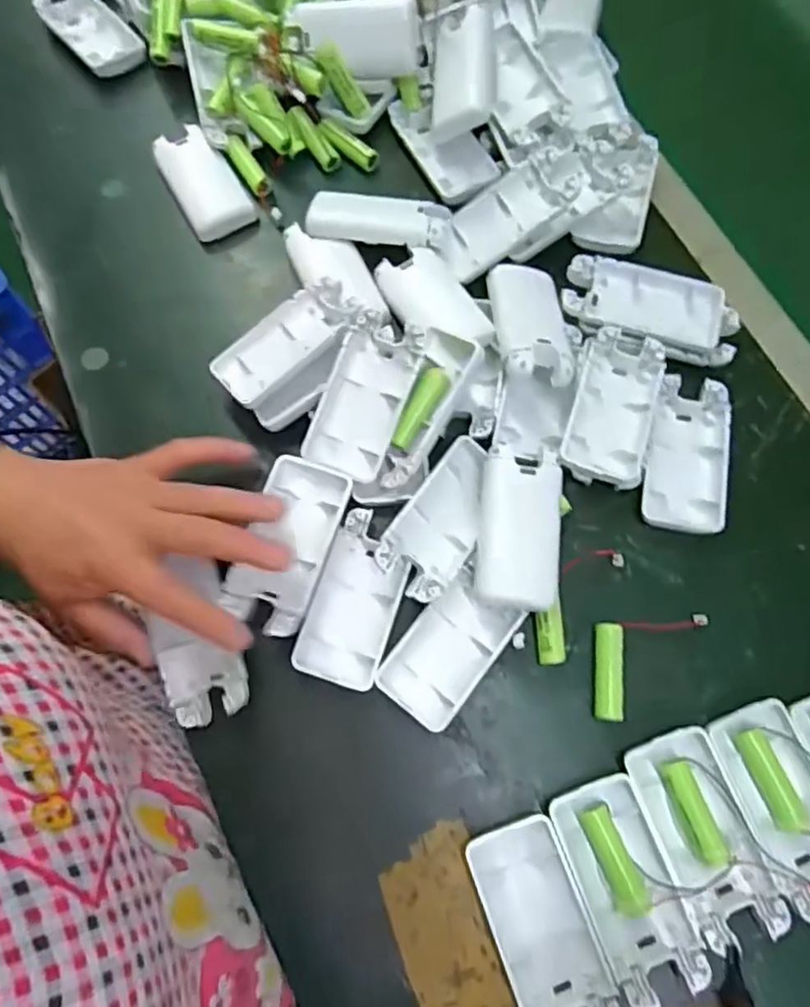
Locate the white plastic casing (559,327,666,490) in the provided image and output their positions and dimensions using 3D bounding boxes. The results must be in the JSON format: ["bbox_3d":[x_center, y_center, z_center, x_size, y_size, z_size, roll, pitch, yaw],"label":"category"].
[{"bbox_3d":[0.123,-0.057,0.388,0.047,0.020,0.093,16,72,7],"label":"white plastic casing"}]

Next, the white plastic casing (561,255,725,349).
[{"bbox_3d":[0.149,-0.124,0.408,0.099,0.021,0.047,10,72,4],"label":"white plastic casing"}]

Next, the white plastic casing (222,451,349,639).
[{"bbox_3d":[-0.064,0.021,0.354,0.044,0.020,0.094,16,71,6],"label":"white plastic casing"}]

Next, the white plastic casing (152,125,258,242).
[{"bbox_3d":[-0.141,-0.223,0.457,0.042,0.017,0.087,-29,73,-8],"label":"white plastic casing"}]

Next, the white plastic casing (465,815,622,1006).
[{"bbox_3d":[0.065,0.203,0.313,0.044,0.013,0.093,-20,72,-5],"label":"white plastic casing"}]

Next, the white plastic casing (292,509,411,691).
[{"bbox_3d":[-0.027,0.052,0.363,0.046,0.010,0.091,16,72,6],"label":"white plastic casing"}]

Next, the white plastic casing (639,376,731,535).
[{"bbox_3d":[0.166,-0.028,0.389,0.048,0.013,0.094,8,72,4],"label":"white plastic casing"}]

